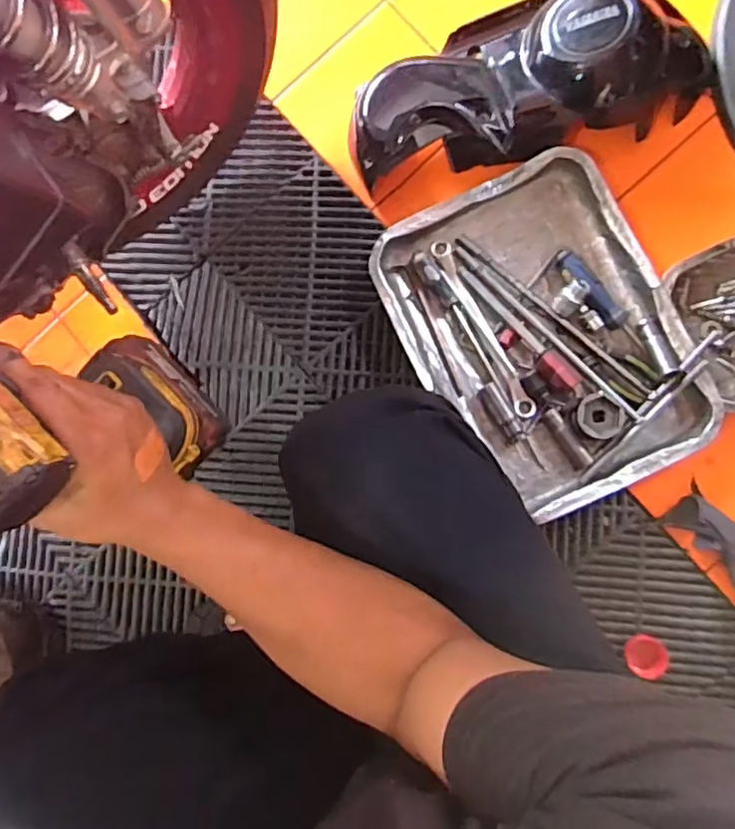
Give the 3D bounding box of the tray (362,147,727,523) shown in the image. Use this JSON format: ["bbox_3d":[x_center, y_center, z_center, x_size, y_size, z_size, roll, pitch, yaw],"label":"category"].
[{"bbox_3d":[0.207,-0.093,0.743,0.295,0.041,0.393,-27,83,3],"label":"tray"}]

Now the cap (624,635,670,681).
[{"bbox_3d":[0.327,0.283,0.724,0.045,0.020,0.045,0,85,6],"label":"cap"}]

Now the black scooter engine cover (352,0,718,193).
[{"bbox_3d":[0.193,-0.402,0.735,0.436,0.098,0.190,-14,84,5],"label":"black scooter engine cover"}]

